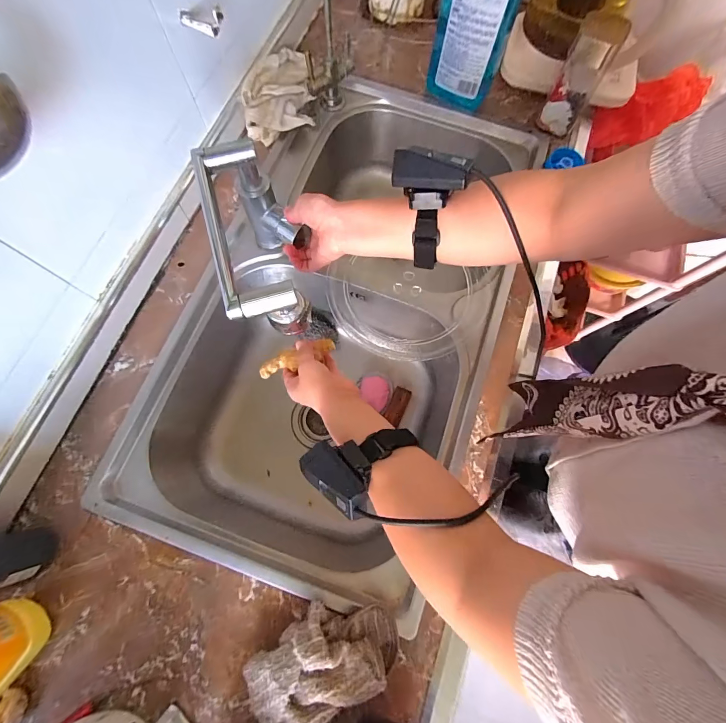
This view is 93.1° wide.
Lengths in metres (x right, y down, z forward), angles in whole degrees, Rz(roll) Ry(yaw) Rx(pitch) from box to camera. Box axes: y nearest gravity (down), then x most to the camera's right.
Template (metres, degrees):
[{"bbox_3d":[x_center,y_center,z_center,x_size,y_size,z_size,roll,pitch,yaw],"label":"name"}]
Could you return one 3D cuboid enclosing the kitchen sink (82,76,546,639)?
[{"bbox_3d":[-0.024,-0.097,0.586,0.437,0.174,0.786,19,75,3],"label":"kitchen sink"}]

